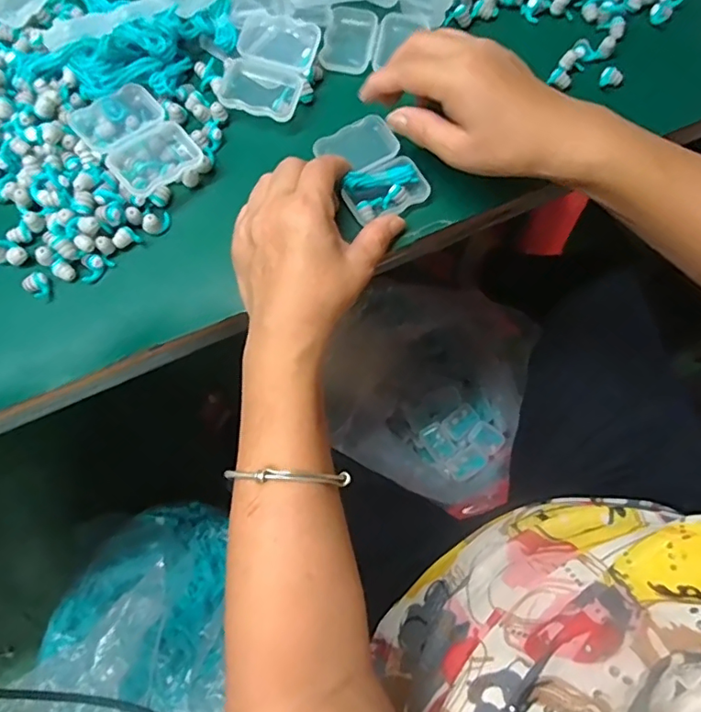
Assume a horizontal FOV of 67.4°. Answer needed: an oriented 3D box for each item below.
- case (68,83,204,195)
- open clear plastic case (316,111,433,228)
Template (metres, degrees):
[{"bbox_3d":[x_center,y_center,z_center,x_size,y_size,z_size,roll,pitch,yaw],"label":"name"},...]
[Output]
[{"bbox_3d":[-0.143,-0.144,0.354,0.054,0.022,0.074,-41,79,-11],"label":"case"},{"bbox_3d":[0.015,-0.132,0.367,0.057,0.027,0.074,-26,77,-8],"label":"open clear plastic case"}]

